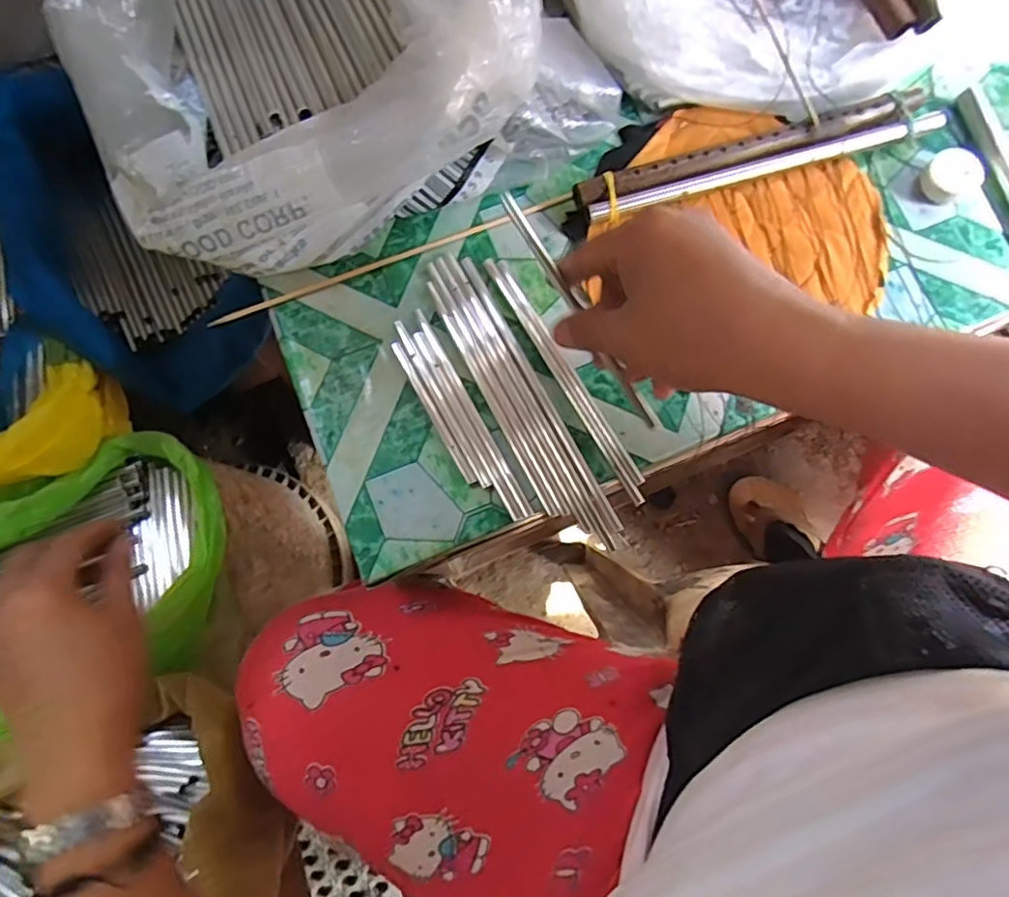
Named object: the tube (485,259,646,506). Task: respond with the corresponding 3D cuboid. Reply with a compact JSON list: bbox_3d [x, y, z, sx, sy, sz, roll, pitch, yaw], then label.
[{"bbox_3d":[0.034,-0.042,0.358,0.007,0.004,0.170,-30,81,-7],"label":"tube"}]

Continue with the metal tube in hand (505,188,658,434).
[{"bbox_3d":[0.039,-0.071,0.313,0.008,0.007,0.139,-34,93,-8],"label":"metal tube in hand"}]

